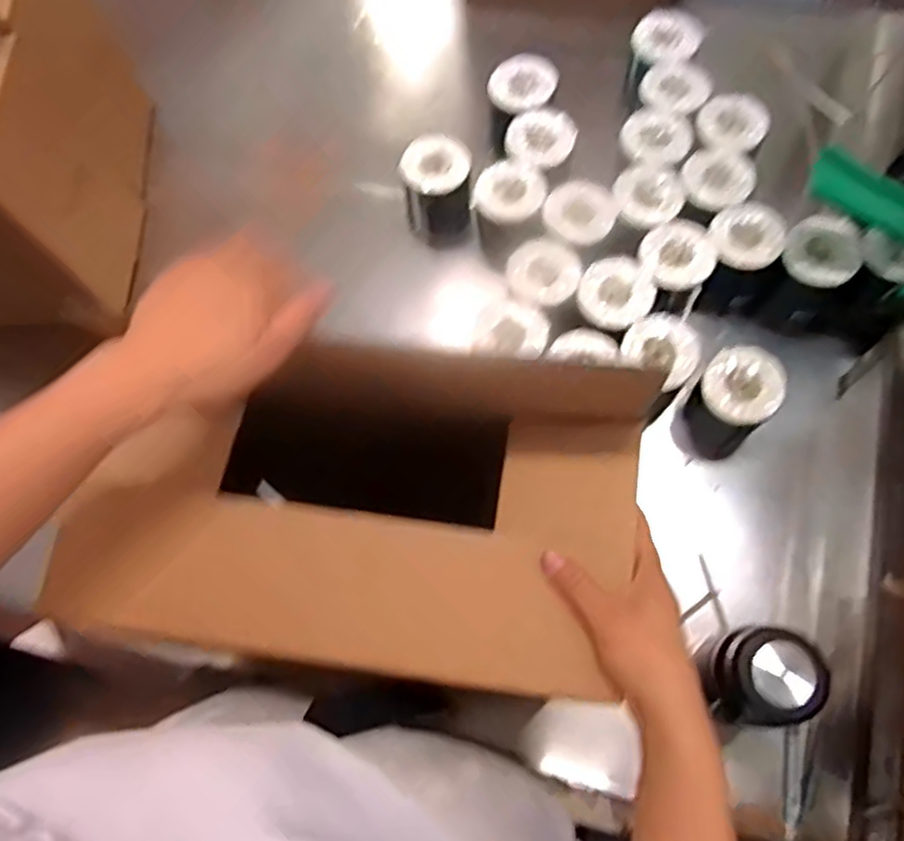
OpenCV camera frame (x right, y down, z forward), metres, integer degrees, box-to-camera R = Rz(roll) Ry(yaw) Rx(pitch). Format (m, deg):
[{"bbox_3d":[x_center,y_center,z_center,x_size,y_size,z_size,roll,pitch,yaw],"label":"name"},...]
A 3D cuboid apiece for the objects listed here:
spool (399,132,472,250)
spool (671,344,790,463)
[{"bbox_3d":[-0.019,-0.328,1.033,0.099,0.122,0.105,1,71,2],"label":"spool"},{"bbox_3d":[0.346,-0.020,0.898,0.095,0.129,0.107,42,77,14],"label":"spool"}]

